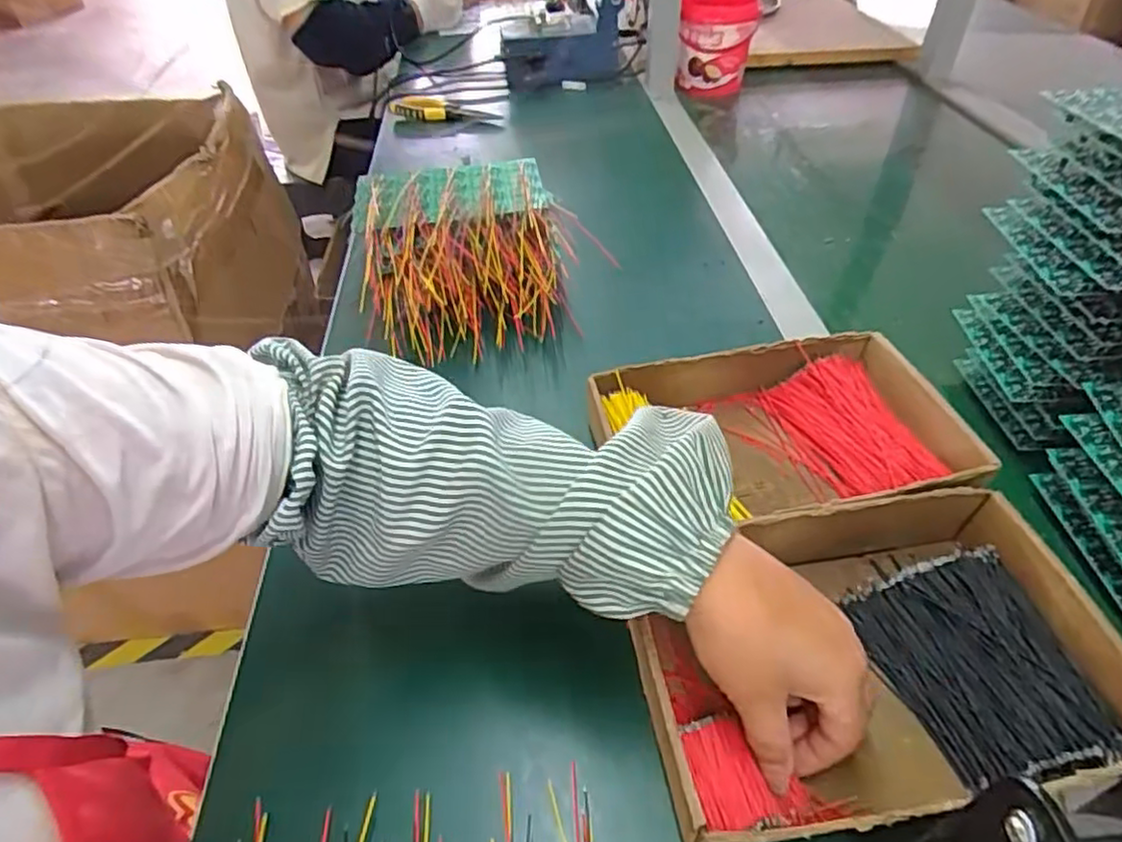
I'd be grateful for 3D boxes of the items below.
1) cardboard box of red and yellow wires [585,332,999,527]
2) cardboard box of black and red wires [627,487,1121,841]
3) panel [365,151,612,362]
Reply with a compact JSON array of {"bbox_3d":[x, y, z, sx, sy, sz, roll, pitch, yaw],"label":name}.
[{"bbox_3d":[0.147,0.012,0.458,0.231,0.044,0.156,-9,44,-7],"label":"cardboard box of red and yellow wires"},{"bbox_3d":[0.156,0.121,0.348,0.236,0.048,0.151,-9,44,-7],"label":"cardboard box of black and red wires"},{"bbox_3d":[-0.078,-0.153,0.613,0.205,0.088,0.203,-6,44,-4],"label":"panel"}]

